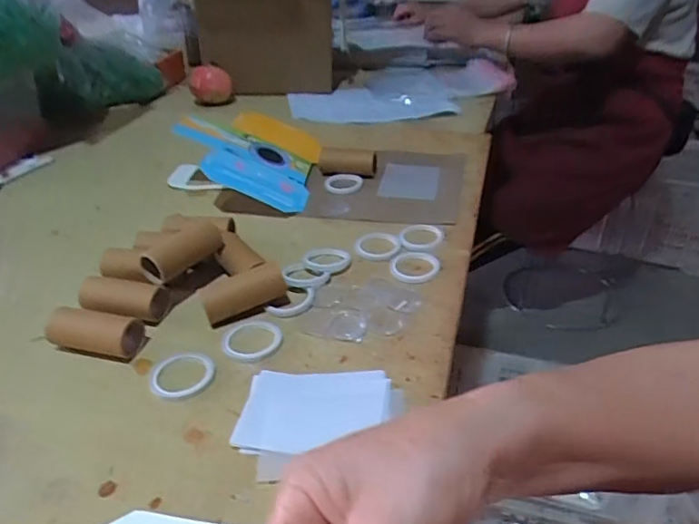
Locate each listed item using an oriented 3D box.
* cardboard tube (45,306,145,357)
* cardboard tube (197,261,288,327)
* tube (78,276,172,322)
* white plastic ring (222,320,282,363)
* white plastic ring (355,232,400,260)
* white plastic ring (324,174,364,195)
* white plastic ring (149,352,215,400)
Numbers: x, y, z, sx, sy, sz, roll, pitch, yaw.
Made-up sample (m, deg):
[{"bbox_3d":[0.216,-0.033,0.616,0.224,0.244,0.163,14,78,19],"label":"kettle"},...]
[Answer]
[{"bbox_3d":[-0.208,0.059,0.447,0.077,0.030,0.030,8,35,15],"label":"cardboard tube"},{"bbox_3d":[-0.090,0.027,0.467,0.070,0.036,0.028,-20,38,-25],"label":"cardboard tube"},{"bbox_3d":[-0.196,0.032,0.470,0.072,0.030,0.028,2,34,6],"label":"tube"},{"bbox_3d":[-0.078,0.063,0.443,0.046,0.006,0.047,-2,34,1],"label":"white plastic ring"},{"bbox_3d":[0.029,-0.018,0.560,0.045,0.006,0.052,-1,34,3],"label":"white plastic ring"},{"bbox_3d":[-0.007,-0.097,0.679,0.048,0.011,0.048,-2,34,1],"label":"white plastic ring"},{"bbox_3d":[-0.127,0.086,0.415,0.047,0.006,0.048,-2,34,1],"label":"white plastic ring"}]

